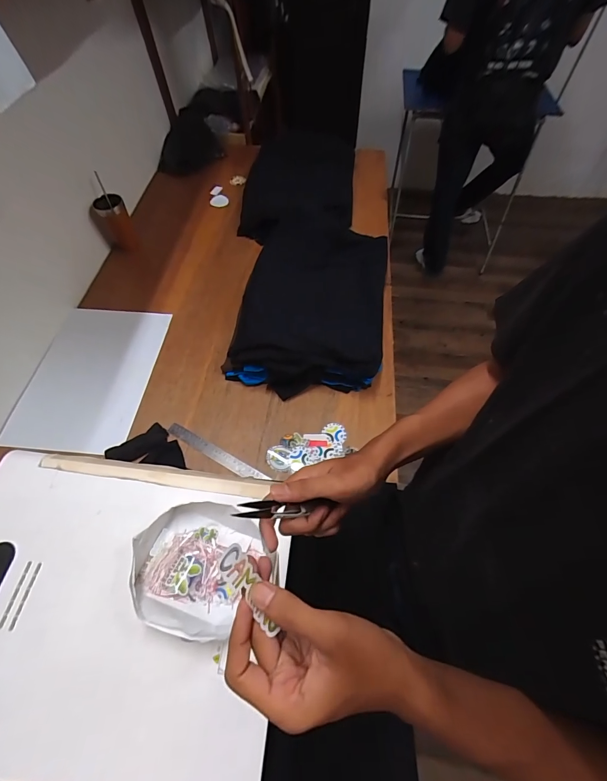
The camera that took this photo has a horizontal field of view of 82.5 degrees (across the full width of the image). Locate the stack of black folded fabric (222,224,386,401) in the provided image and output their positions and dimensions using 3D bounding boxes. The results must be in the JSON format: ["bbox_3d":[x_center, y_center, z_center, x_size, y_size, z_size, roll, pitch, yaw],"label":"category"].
[{"bbox_3d":[0.025,-0.231,0.922,0.373,0.109,0.524,9,61,8],"label":"stack of black folded fabric"}]

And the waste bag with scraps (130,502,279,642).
[{"bbox_3d":[-0.147,0.244,0.486,0.174,0.052,0.164,-7,60,-1],"label":"waste bag with scraps"}]

